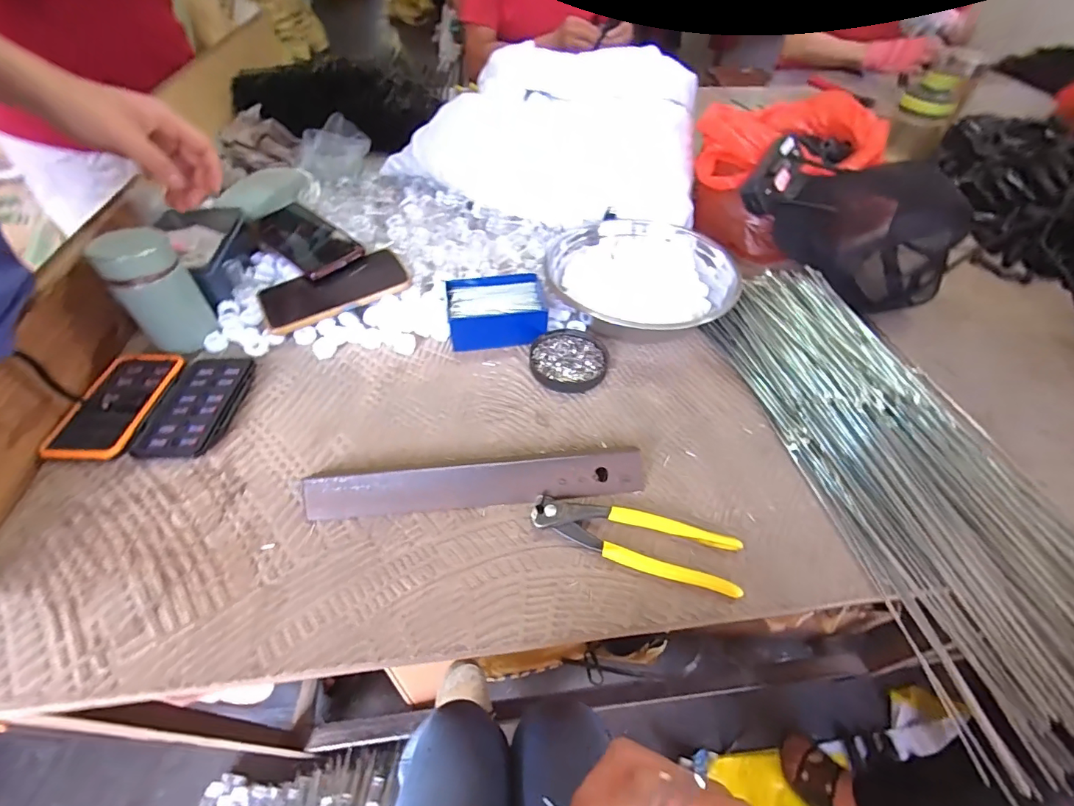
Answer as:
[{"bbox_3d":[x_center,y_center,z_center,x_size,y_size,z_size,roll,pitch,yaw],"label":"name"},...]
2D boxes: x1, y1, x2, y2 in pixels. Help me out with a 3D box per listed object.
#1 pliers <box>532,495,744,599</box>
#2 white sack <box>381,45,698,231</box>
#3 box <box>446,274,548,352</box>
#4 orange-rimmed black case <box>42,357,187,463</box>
[{"bbox_3d":[0.079,0.108,0.370,0.163,0.017,0.049,14,51,9],"label":"pliers"},{"bbox_3d":[0.002,-0.394,0.678,0.452,0.138,0.242,7,50,4],"label":"white sack"},{"bbox_3d":[-0.046,-0.108,0.534,0.109,0.039,0.083,-7,51,-8],"label":"box"},{"bbox_3d":[-0.403,-0.002,0.443,0.072,0.009,0.126,-1,50,-3],"label":"orange-rimmed black case"}]

